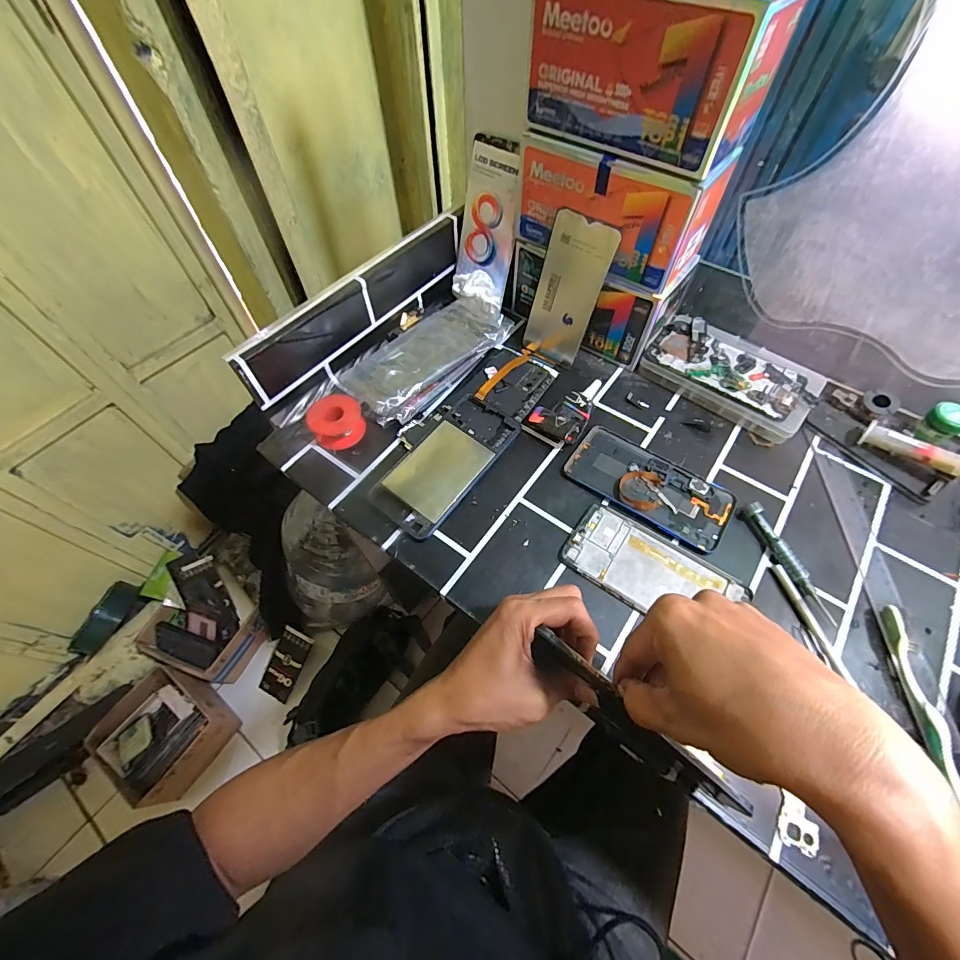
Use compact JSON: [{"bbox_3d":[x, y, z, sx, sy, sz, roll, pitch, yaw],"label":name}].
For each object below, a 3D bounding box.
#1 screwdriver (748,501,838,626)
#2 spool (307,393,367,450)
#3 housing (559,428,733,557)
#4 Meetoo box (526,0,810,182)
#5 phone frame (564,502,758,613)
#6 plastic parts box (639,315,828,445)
[{"bbox_3d":[0.268,0.070,0.369,0.012,0.017,0.110,-17,60,-7],"label":"screwdriver"},{"bbox_3d":[-0.150,-0.062,0.443,0.052,0.028,0.049,-1,59,2],"label":"spool"},{"bbox_3d":[0.166,0.004,0.416,0.154,0.004,0.075,31,65,19],"label":"housing"},{"bbox_3d":[0.134,-0.334,0.336,0.179,0.098,0.087,31,65,19],"label":"Meetoo box"},{"bbox_3d":[0.149,0.080,0.370,0.145,0.004,0.071,31,65,19],"label":"phone frame"},{"bbox_3d":[0.277,-0.119,0.472,0.172,0.035,0.092,35,66,21],"label":"plastic parts box"}]

